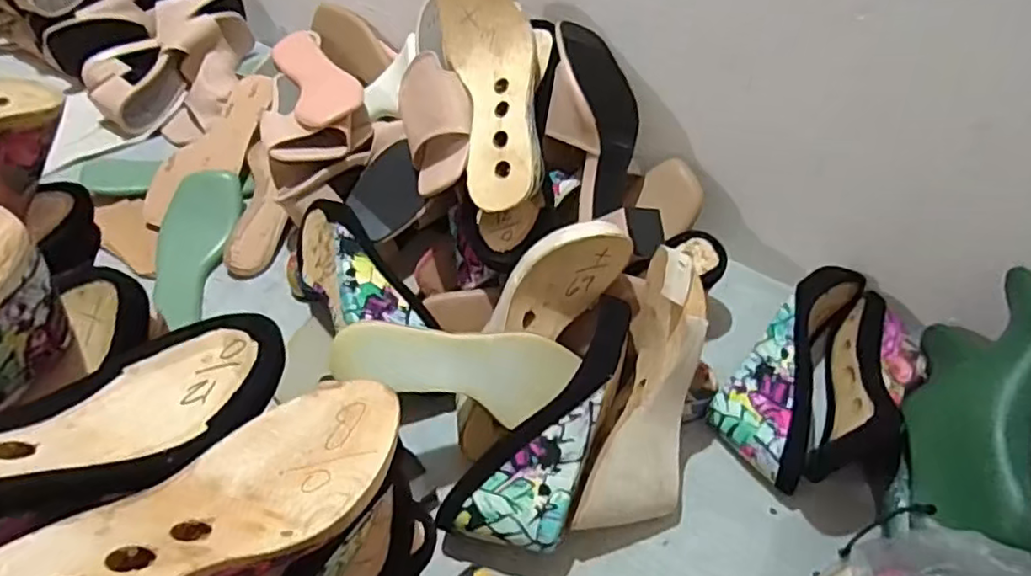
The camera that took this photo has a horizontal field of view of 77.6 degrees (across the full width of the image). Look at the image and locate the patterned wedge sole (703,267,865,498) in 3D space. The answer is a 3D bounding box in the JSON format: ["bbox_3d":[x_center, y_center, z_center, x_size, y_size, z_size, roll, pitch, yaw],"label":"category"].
[{"bbox_3d":[0.258,0.064,0.605,0.088,0.079,0.240,24,54,18],"label":"patterned wedge sole"}]

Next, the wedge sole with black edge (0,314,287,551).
[{"bbox_3d":[-0.218,0.070,0.293,0.097,0.056,0.242,28,27,20],"label":"wedge sole with black edge"}]

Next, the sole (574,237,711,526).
[{"bbox_3d":[0.118,0.090,0.538,0.073,0.072,0.233,15,82,11],"label":"sole"}]

